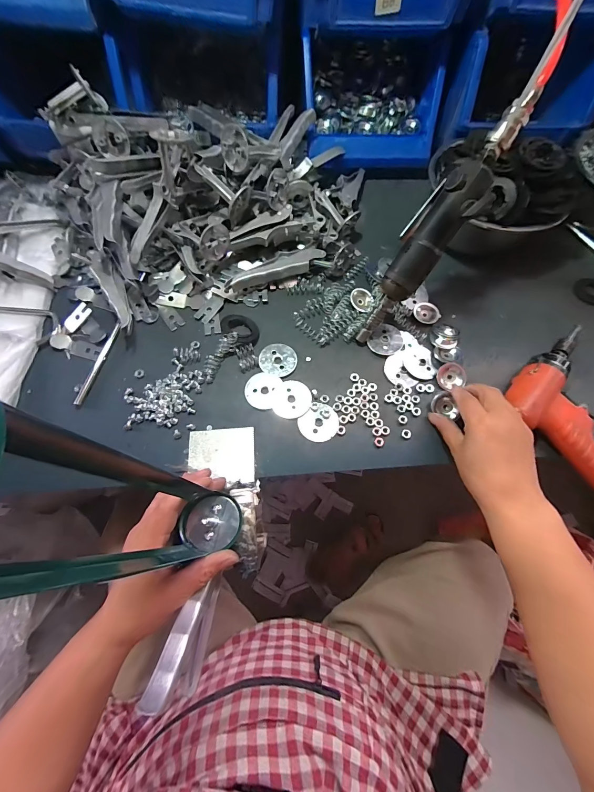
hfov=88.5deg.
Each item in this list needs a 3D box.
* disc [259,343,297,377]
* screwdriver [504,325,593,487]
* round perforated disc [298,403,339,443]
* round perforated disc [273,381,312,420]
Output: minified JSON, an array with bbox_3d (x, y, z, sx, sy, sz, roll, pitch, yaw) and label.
[{"bbox_3d":[-0.023,-0.046,0.380,0.045,0.004,0.045,0,68,-1],"label":"disc"},{"bbox_3d":[0.351,0.028,0.339,0.210,0.037,0.151,42,74,14],"label":"screwdriver"},{"bbox_3d":[0.027,0.032,0.352,0.045,0.004,0.040,-41,74,-15],"label":"round perforated disc"},{"bbox_3d":[-0.006,0.004,0.361,0.044,0.004,0.047,0,68,-1],"label":"round perforated disc"}]

